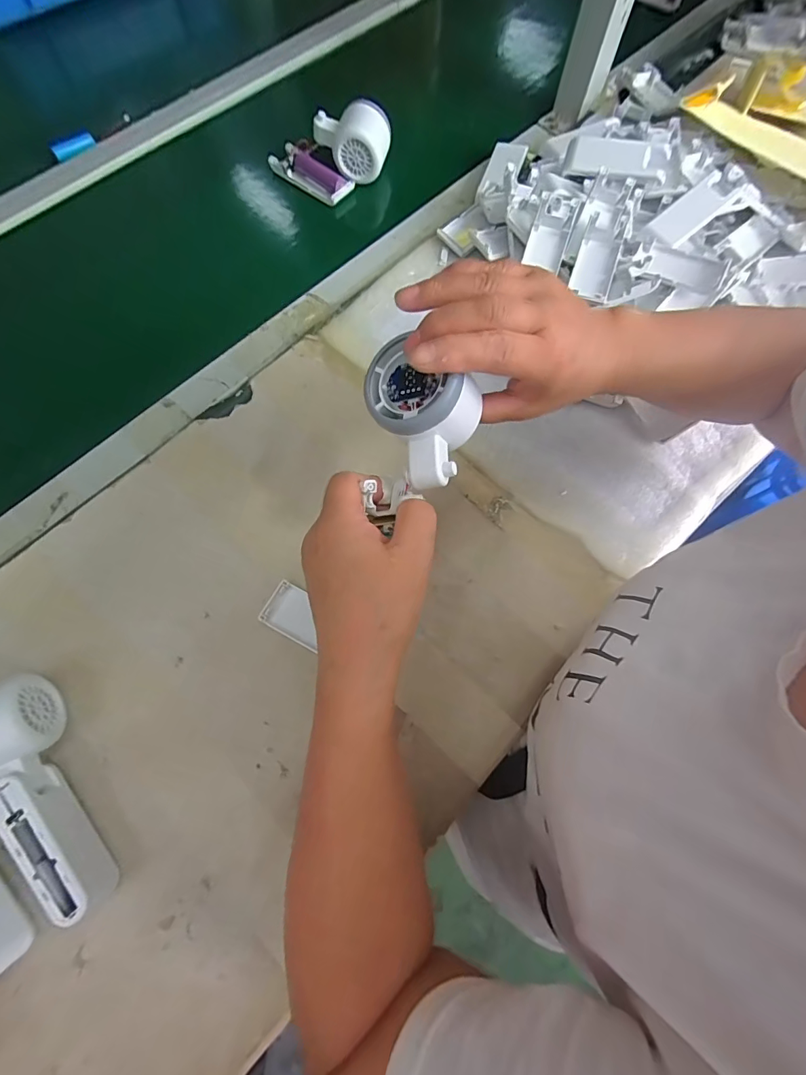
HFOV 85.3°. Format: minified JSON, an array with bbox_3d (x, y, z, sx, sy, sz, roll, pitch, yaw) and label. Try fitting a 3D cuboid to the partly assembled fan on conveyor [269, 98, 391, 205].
[{"bbox_3d":[-0.083,-0.438,0.493,0.134,0.058,0.080,-4,73,-3],"label":"partly assembled fan on conveyor"}]

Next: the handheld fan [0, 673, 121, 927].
[{"bbox_3d":[-0.253,0.174,0.302,0.055,0.052,0.172,-35,77,-12],"label":"handheld fan"}]

